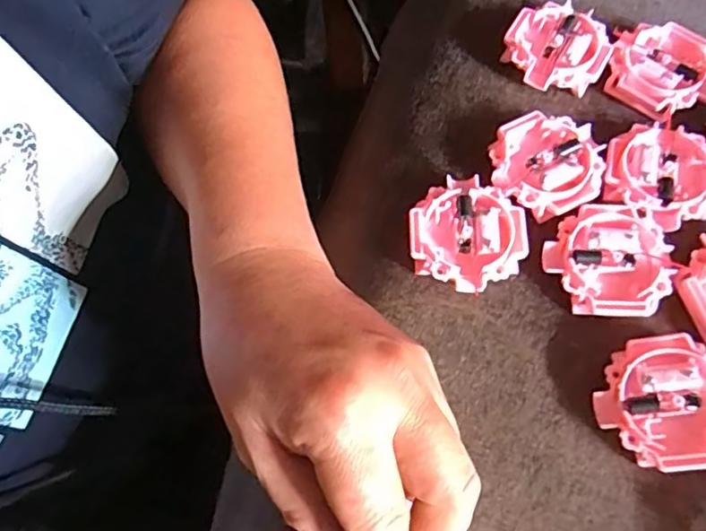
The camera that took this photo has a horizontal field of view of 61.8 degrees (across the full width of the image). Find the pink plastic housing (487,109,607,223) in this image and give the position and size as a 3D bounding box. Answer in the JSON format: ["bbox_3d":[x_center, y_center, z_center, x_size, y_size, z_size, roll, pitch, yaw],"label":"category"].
[{"bbox_3d":[0.094,-0.048,0.288,0.052,0.013,0.051,-1,68,3],"label":"pink plastic housing"}]

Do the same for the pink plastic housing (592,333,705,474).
[{"bbox_3d":[0.130,0.057,0.243,0.051,0.021,0.051,27,72,13],"label":"pink plastic housing"}]

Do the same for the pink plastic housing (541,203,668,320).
[{"bbox_3d":[0.115,-0.002,0.270,0.053,0.015,0.051,6,68,6],"label":"pink plastic housing"}]

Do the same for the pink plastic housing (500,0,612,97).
[{"bbox_3d":[0.108,-0.115,0.314,0.051,0.016,0.048,27,72,13],"label":"pink plastic housing"}]

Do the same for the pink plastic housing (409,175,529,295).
[{"bbox_3d":[0.053,-0.014,0.277,0.052,0.016,0.053,-1,68,3],"label":"pink plastic housing"}]

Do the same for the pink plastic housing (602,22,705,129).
[{"bbox_3d":[0.161,-0.101,0.309,0.050,0.016,0.054,-40,71,-12],"label":"pink plastic housing"}]

